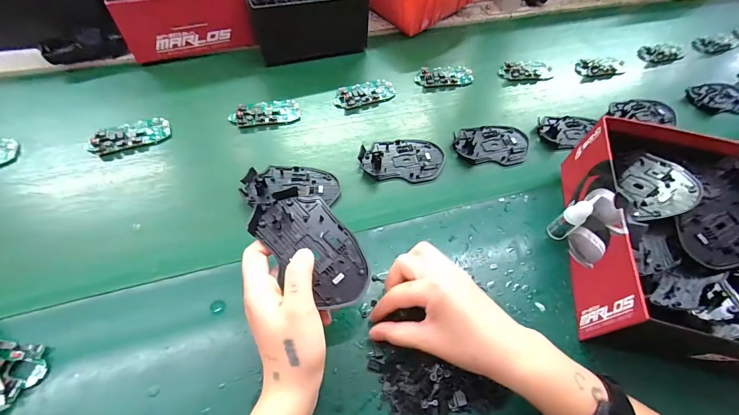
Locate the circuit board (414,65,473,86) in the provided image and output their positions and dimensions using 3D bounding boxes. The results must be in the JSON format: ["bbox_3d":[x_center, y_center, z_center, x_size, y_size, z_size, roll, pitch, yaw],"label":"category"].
[{"bbox_3d":[0.126,-0.219,0.556,0.096,0.013,0.045,-9,58,-10],"label":"circuit board"}]

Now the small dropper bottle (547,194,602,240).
[{"bbox_3d":[0.224,0.013,0.369,0.019,0.072,0.018,-8,58,-9],"label":"small dropper bottle"}]

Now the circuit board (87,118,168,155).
[{"bbox_3d":[-0.320,-0.098,0.445,0.094,0.016,0.042,-23,62,-18],"label":"circuit board"}]

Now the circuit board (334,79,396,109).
[{"bbox_3d":[-0.008,-0.179,0.522,0.098,0.012,0.047,-21,61,-17],"label":"circuit board"}]

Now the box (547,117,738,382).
[{"bbox_3d":[0.315,0.035,0.351,0.205,0.096,0.224,12,57,4],"label":"box"}]

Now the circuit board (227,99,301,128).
[{"bbox_3d":[-0.151,-0.139,0.482,0.097,0.013,0.047,-12,59,-12],"label":"circuit board"}]

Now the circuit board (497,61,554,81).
[{"bbox_3d":[0.272,-0.240,0.580,0.096,0.011,0.046,-6,58,-8],"label":"circuit board"}]

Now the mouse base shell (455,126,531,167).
[{"bbox_3d":[0.176,-0.092,0.476,0.109,0.011,0.071,1,57,-3],"label":"mouse base shell"}]

